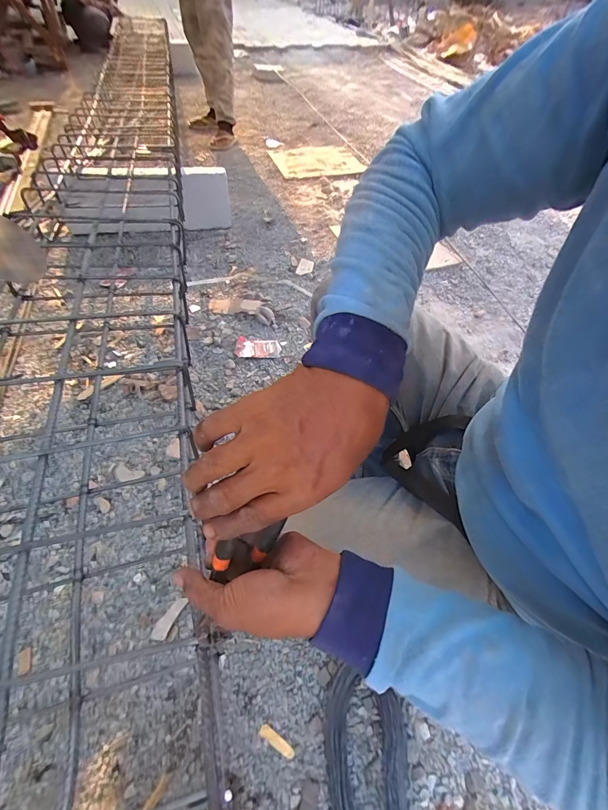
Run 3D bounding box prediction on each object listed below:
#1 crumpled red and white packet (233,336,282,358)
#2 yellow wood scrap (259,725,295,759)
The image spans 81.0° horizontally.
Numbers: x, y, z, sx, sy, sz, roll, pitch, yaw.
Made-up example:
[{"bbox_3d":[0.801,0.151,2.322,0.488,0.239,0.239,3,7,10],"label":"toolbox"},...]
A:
[{"bbox_3d":[-0.131,-0.167,1.017,0.126,0.017,0.078,-5,52,-7],"label":"crumpled red and white packet"},{"bbox_3d":[-0.039,0.487,0.516,0.055,0.005,0.015,26,55,16],"label":"yellow wood scrap"}]

